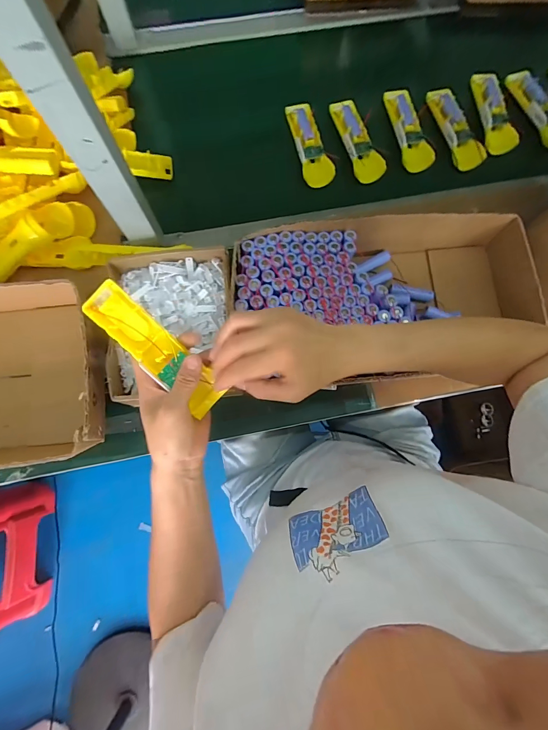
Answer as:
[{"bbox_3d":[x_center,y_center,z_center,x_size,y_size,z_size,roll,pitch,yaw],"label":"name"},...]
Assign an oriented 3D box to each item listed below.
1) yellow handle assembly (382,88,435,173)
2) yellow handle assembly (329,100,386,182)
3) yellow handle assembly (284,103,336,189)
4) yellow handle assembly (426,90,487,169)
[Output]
[{"bbox_3d":[0.227,-0.399,0.564,0.048,0.018,0.159,-12,79,-3],"label":"yellow handle assembly"},{"bbox_3d":[0.140,-0.381,0.561,0.047,0.019,0.158,-16,79,-3],"label":"yellow handle assembly"},{"bbox_3d":[0.060,-0.370,0.558,0.047,0.015,0.158,-14,79,-3],"label":"yellow handle assembly"},{"bbox_3d":[0.304,-0.402,0.561,0.042,0.022,0.156,-15,79,-3],"label":"yellow handle assembly"}]

